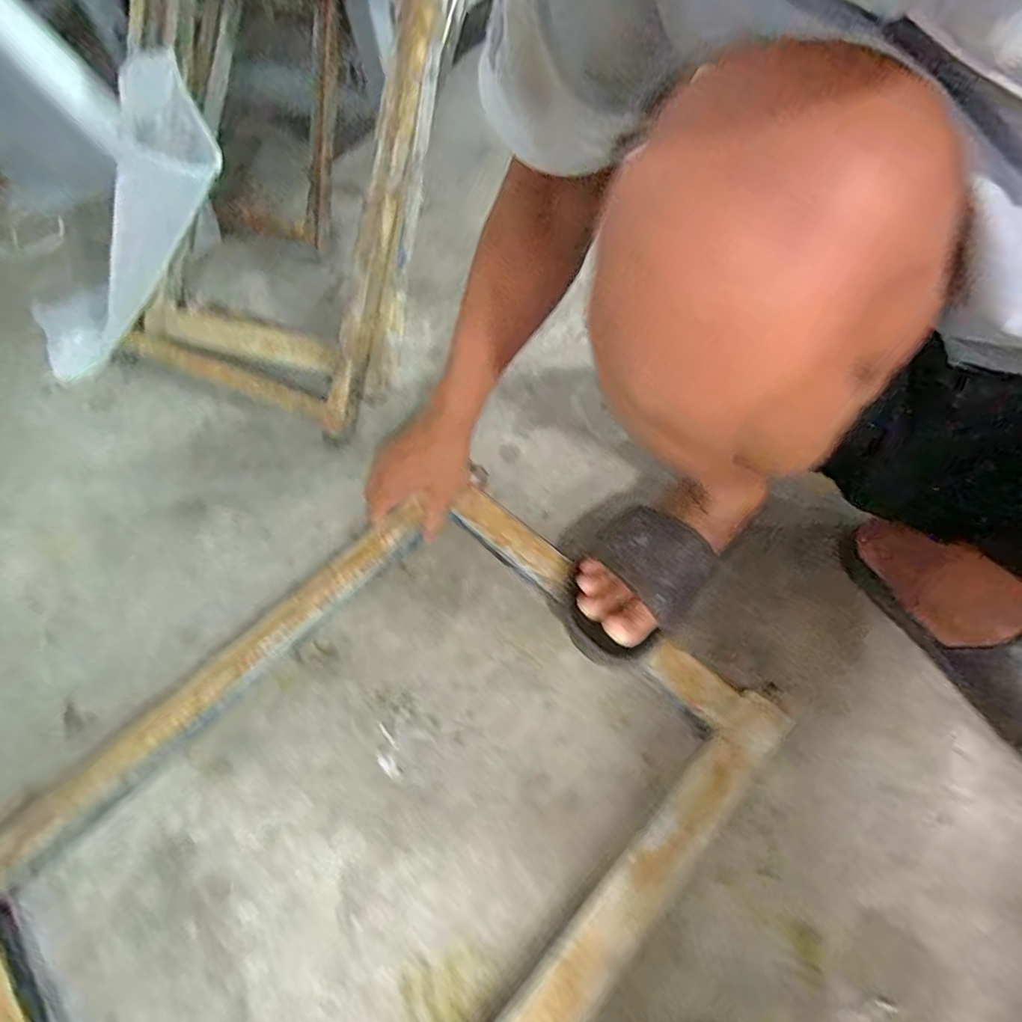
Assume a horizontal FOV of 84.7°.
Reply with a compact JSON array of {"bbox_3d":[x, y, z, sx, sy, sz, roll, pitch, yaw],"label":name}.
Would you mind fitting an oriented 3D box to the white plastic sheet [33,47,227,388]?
[{"bbox_3d":[-0.514,-0.379,0.748,0.113,0.112,0.404,35,100,23],"label":"white plastic sheet"}]

